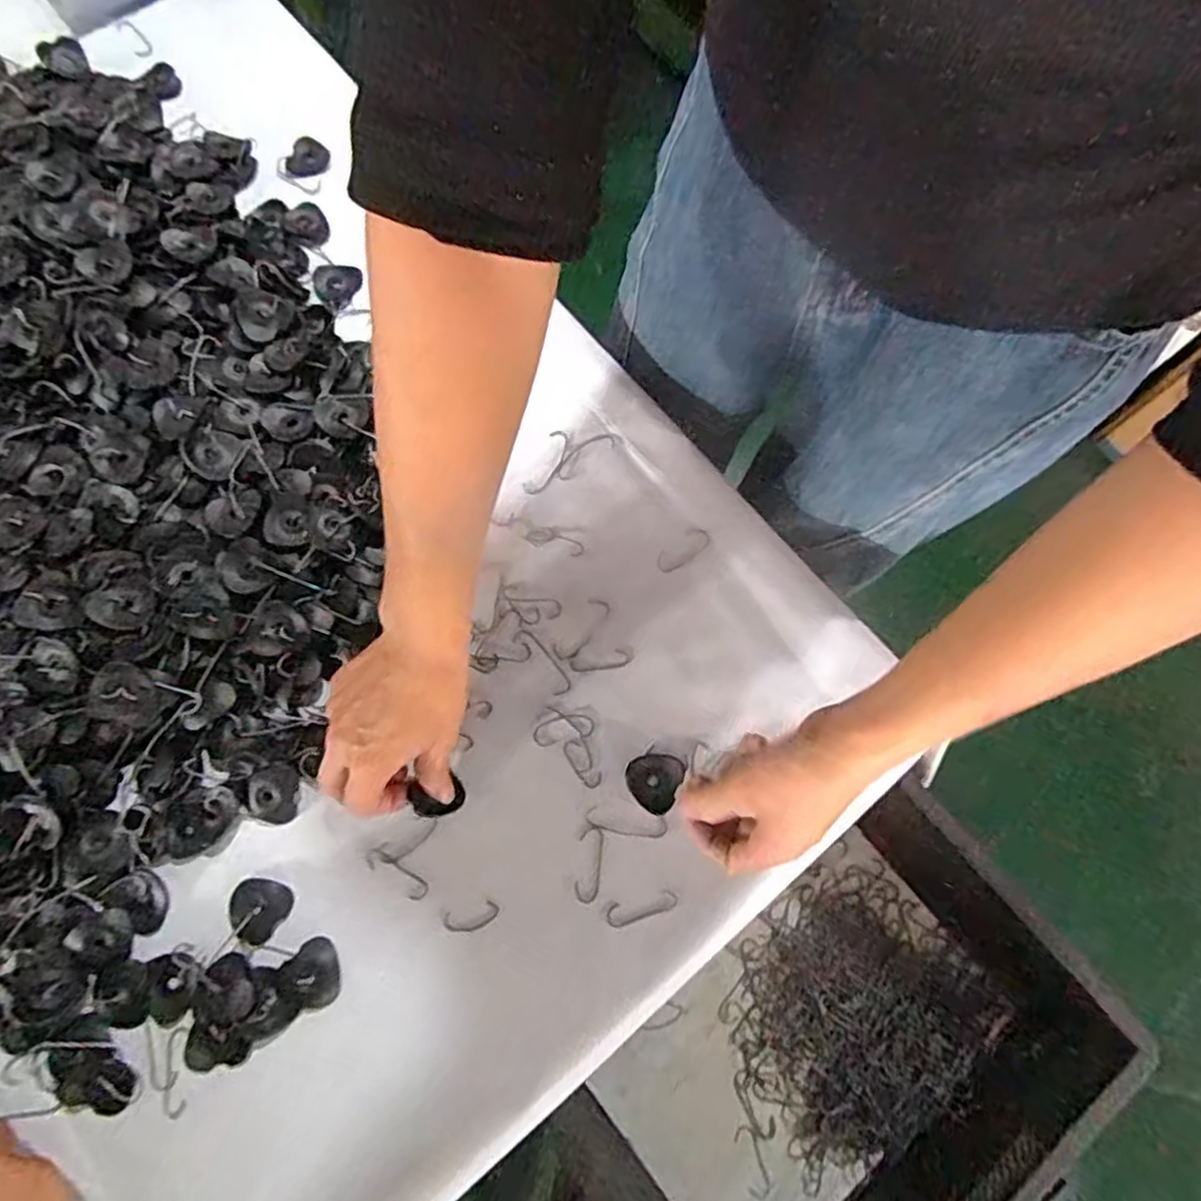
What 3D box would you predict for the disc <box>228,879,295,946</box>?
[{"bbox_3d":[-0.203,0.183,0.422,0.033,0.004,0.035,0,74,-1],"label":"disc"}]

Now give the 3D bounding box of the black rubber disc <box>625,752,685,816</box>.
[{"bbox_3d":[0.033,0.113,0.450,0.033,0.004,0.036,0,74,-1],"label":"black rubber disc"}]

